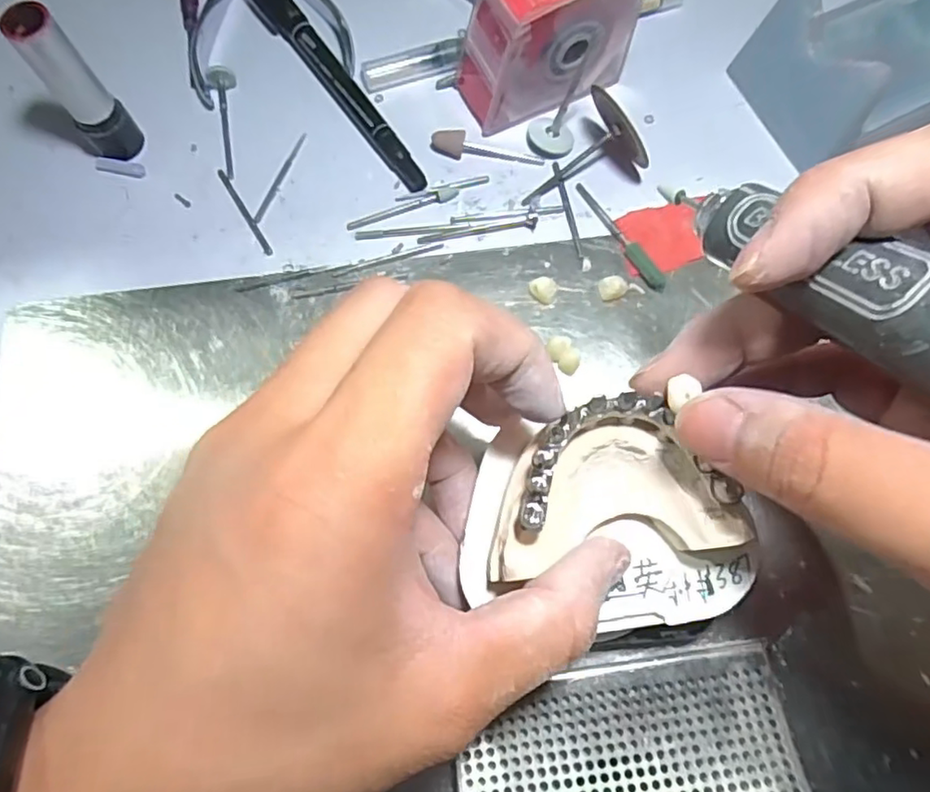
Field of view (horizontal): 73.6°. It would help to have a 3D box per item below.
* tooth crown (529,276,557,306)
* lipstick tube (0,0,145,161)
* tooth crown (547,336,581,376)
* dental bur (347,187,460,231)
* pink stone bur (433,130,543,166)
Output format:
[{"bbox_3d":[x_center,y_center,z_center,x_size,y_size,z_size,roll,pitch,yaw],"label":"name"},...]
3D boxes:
[{"bbox_3d":[0.029,-0.039,0.231,0.010,0.008,0.007,34,79,10],"label":"tooth crown"},{"bbox_3d":[-0.139,-0.110,0.225,0.018,0.060,0.014,-40,78,-9],"label":"lipstick tube"},{"bbox_3d":[0.036,-0.014,0.224,0.010,0.009,0.014,-35,77,-7],"label":"tooth crown"},{"bbox_3d":[-0.024,-0.074,0.243,0.045,0.004,0.005,-20,76,-4],"label":"dental bur"},{"bbox_3d":[0.009,-0.099,0.248,0.045,0.007,0.009,13,76,5],"label":"pink stone bur"}]

